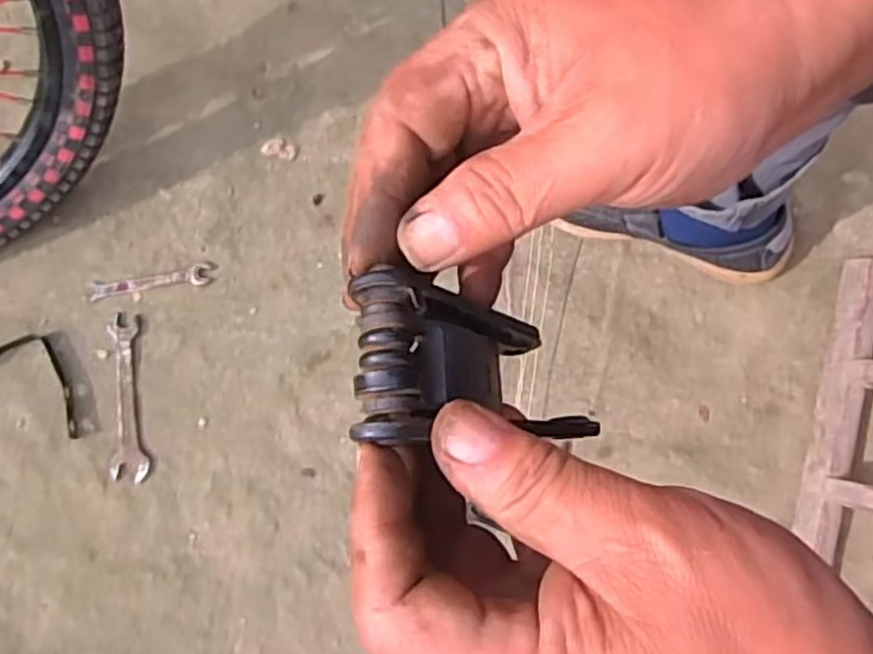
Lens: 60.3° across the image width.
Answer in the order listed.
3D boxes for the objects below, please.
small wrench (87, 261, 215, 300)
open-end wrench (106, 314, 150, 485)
[{"bbox_3d":[-0.266,-0.044,0.701,0.112,0.006,0.023,-9,76,-3],"label":"small wrench"},{"bbox_3d":[-0.280,0.063,0.680,0.032,0.005,0.148,-6,76,-3],"label":"open-end wrench"}]

